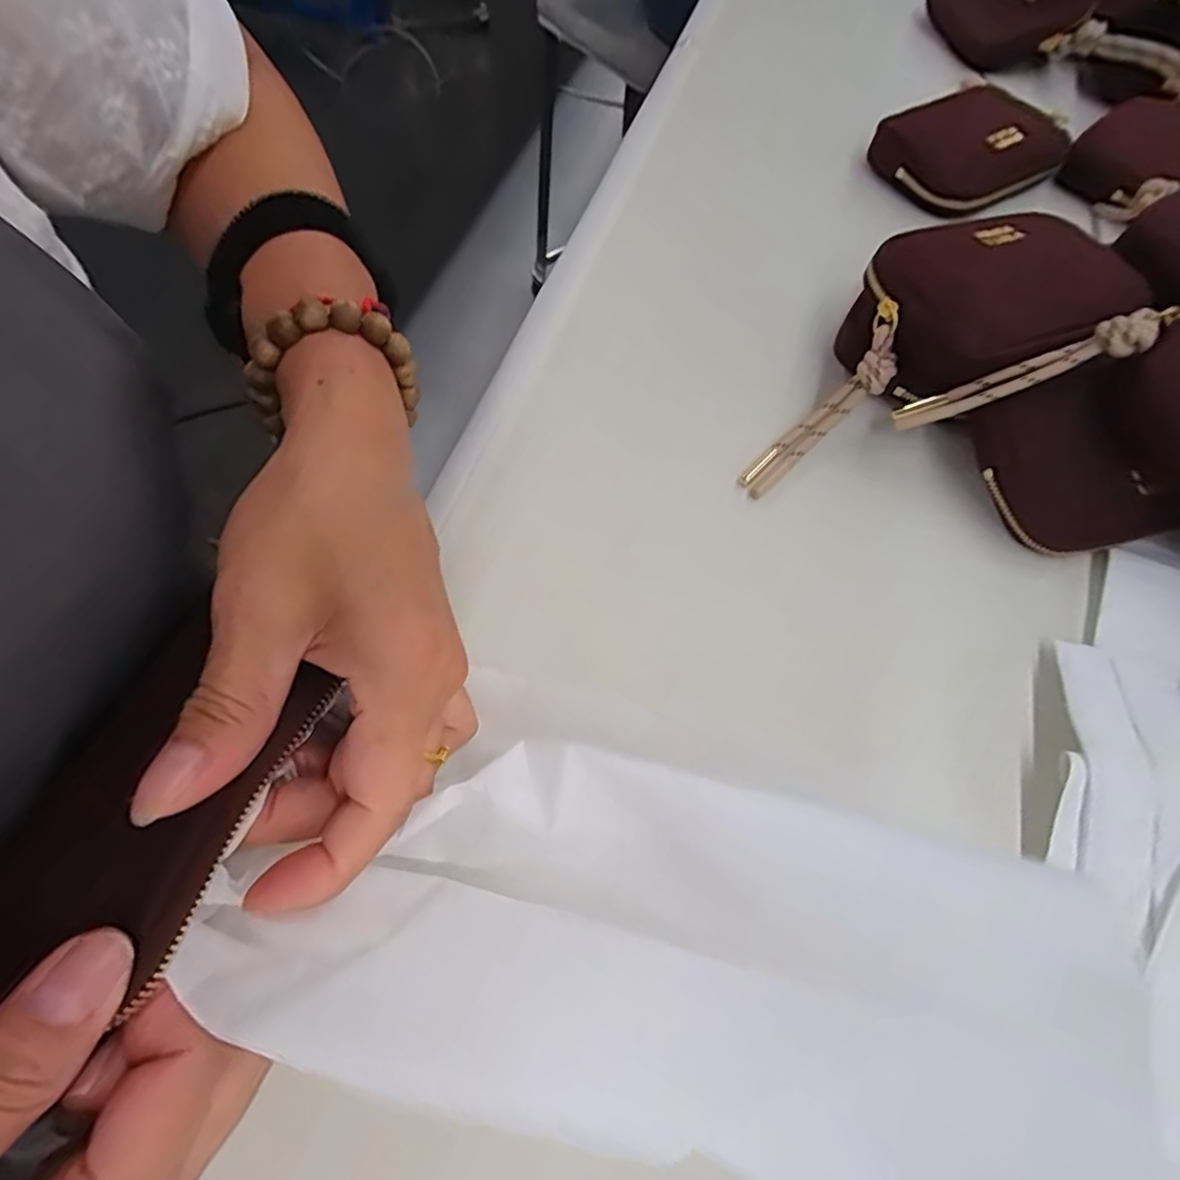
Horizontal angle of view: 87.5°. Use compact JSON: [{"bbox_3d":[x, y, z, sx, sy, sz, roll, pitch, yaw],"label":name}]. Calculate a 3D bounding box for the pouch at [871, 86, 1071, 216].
[{"bbox_3d":[0.238,-0.278,0.384,0.116,0.025,0.080,-29,68,-16],"label":"pouch"}]

